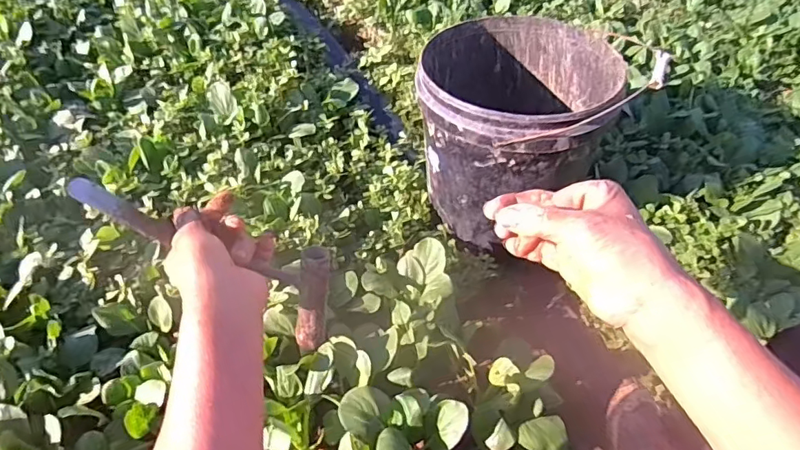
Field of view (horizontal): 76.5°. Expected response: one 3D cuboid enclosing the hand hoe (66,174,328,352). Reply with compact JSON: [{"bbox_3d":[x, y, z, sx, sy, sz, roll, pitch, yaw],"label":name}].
[{"bbox_3d":[-0.154,0.028,0.422,0.230,0.084,0.045,26,44,-17],"label":"hand hoe"}]

